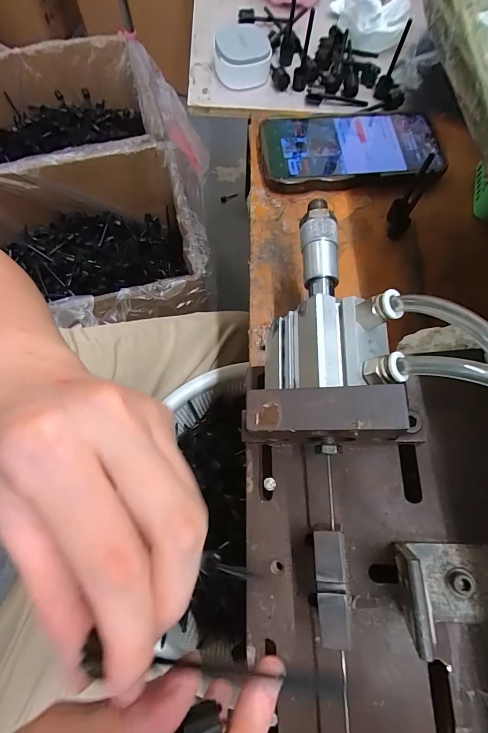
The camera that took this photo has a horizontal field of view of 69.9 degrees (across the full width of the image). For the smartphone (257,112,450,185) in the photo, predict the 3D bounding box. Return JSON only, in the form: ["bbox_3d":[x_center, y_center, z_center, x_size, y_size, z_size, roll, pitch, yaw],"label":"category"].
[{"bbox_3d":[0.098,-0.202,0.322,0.159,0.016,0.077,-3,72,-3],"label":"smartphone"}]

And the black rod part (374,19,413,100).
[{"bbox_3d":[0.143,-0.292,0.334,0.015,0.058,0.023,22,73,5],"label":"black rod part"}]

